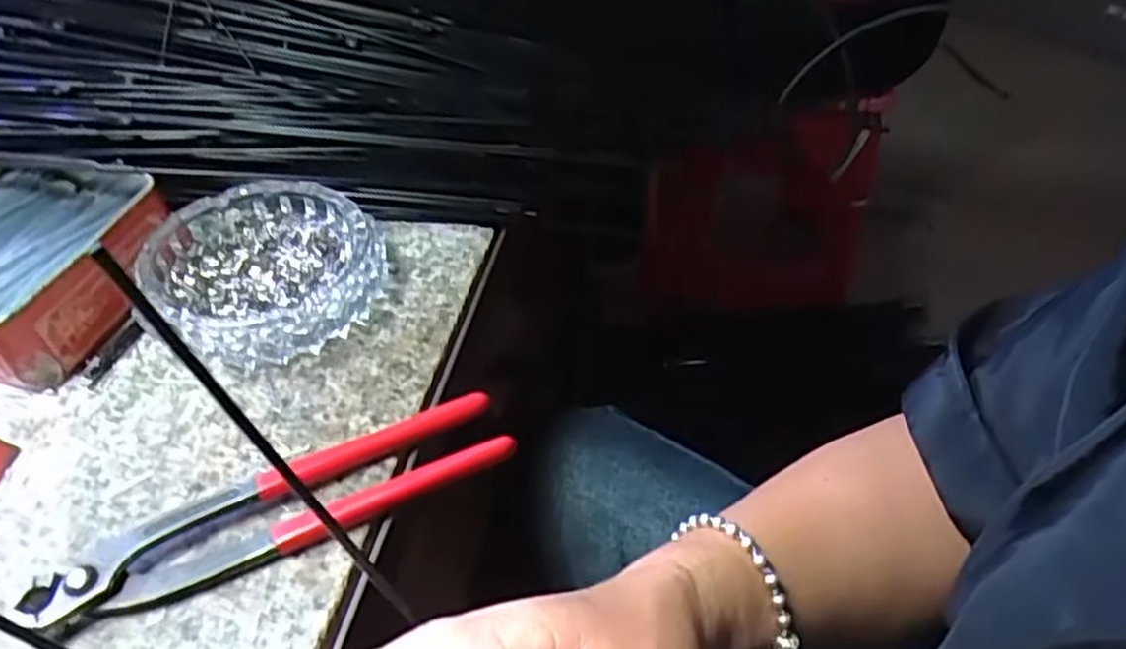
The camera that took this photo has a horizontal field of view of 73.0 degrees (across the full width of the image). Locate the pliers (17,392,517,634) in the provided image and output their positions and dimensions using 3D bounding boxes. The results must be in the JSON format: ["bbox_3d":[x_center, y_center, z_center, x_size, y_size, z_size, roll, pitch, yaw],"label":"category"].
[{"bbox_3d":[-0.119,0.076,0.325,0.192,0.016,0.043,-17,50,-17],"label":"pliers"}]

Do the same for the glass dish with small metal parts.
[{"bbox_3d":[-0.156,-0.027,0.402,0.116,0.030,0.114,-1,47,-3],"label":"glass dish with small metal parts"}]

